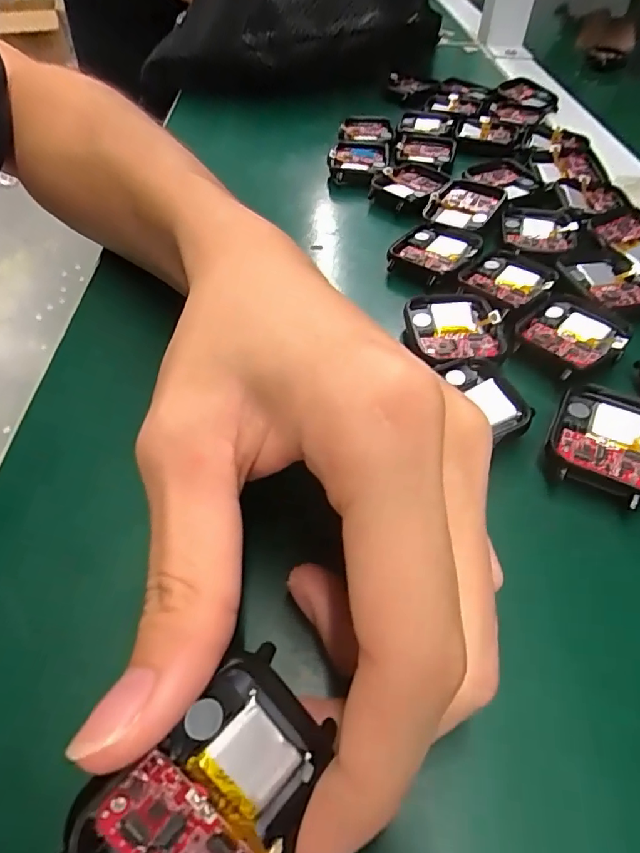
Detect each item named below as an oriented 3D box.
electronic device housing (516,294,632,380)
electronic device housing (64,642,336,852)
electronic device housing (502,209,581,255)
[{"bbox_3d":[0.105,-0.039,0.205,0.044,0.007,0.036,-34,58,-27],"label":"electronic device housing"},{"bbox_3d":[-0.020,0.072,0.099,0.045,0.013,0.039,-42,100,-25],"label":"electronic device housing"},{"bbox_3d":[0.115,-0.102,0.260,0.037,0.005,0.040,11,50,8],"label":"electronic device housing"}]

